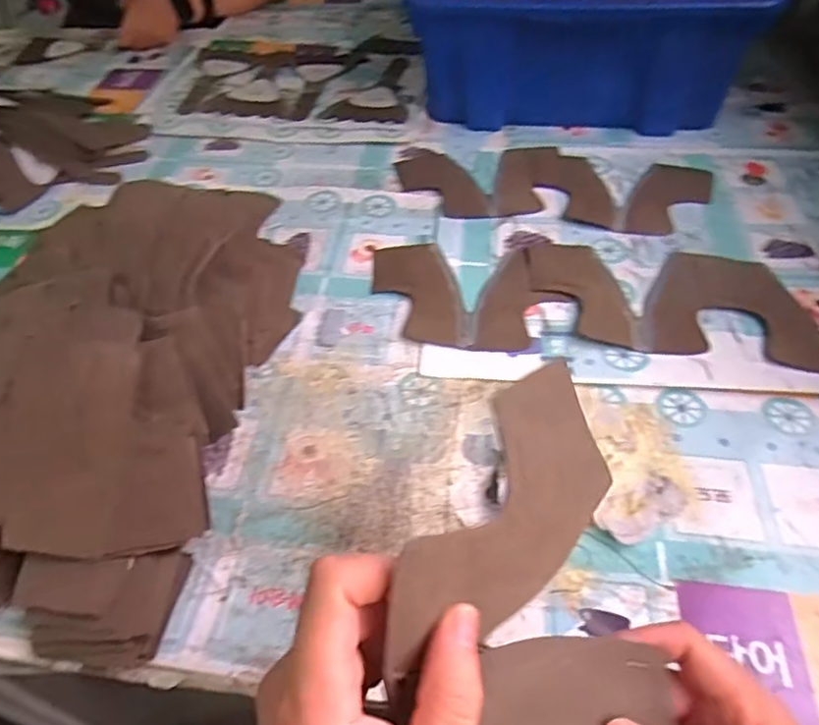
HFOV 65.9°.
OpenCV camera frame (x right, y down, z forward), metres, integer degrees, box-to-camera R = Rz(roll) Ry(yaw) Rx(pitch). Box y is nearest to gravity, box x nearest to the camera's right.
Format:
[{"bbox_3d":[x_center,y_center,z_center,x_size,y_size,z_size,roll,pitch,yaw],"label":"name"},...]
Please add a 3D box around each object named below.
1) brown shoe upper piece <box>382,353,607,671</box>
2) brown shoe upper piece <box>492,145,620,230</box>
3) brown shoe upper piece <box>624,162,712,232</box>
[{"bbox_3d":[0.040,0.059,0.272,0.143,0.019,0.080,-27,94,-41],"label":"brown shoe upper piece"},{"bbox_3d":[0.172,-0.214,0.747,0.130,0.015,0.155,7,49,8],"label":"brown shoe upper piece"},{"bbox_3d":[0.291,-0.183,0.706,0.077,0.005,0.127,19,52,18],"label":"brown shoe upper piece"}]

